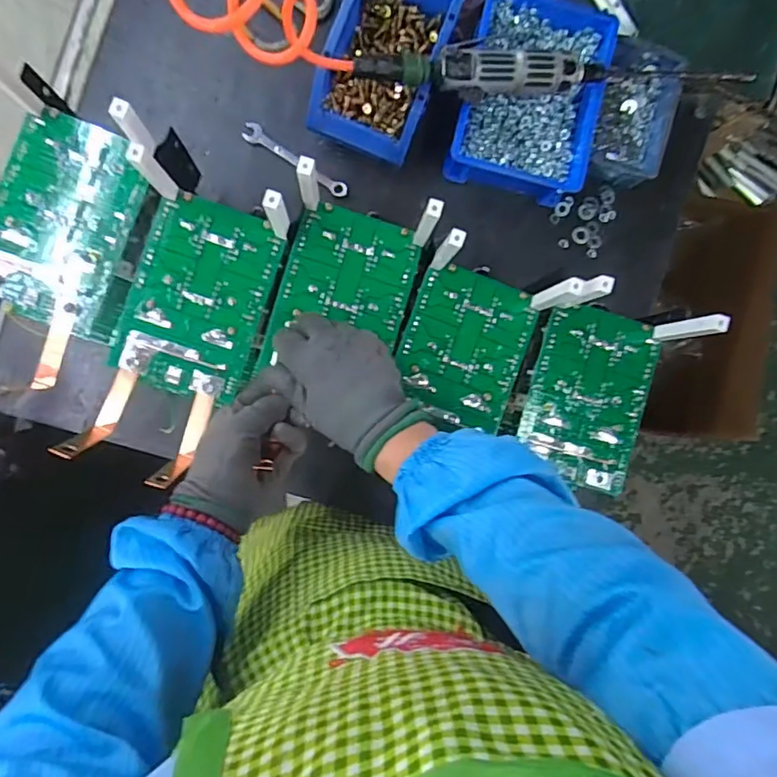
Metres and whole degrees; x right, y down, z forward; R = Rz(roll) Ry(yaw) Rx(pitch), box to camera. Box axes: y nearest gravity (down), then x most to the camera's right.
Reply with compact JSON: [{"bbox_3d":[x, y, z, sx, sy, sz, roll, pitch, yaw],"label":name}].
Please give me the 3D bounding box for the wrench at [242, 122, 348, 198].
[{"bbox_3d":[-0.104,-0.258,0.613,0.133,0.010,0.022,31,87,-5],"label":"wrench"}]

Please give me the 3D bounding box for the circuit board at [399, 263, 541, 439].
[{"bbox_3d":[0.069,-0.037,0.494,0.109,0.009,0.134,20,88,-5],"label":"circuit board"}]

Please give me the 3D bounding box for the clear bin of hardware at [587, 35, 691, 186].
[{"bbox_3d":[0.280,-0.311,0.612,0.076,0.040,0.156,10,89,-6],"label":"clear bin of hardware"}]

